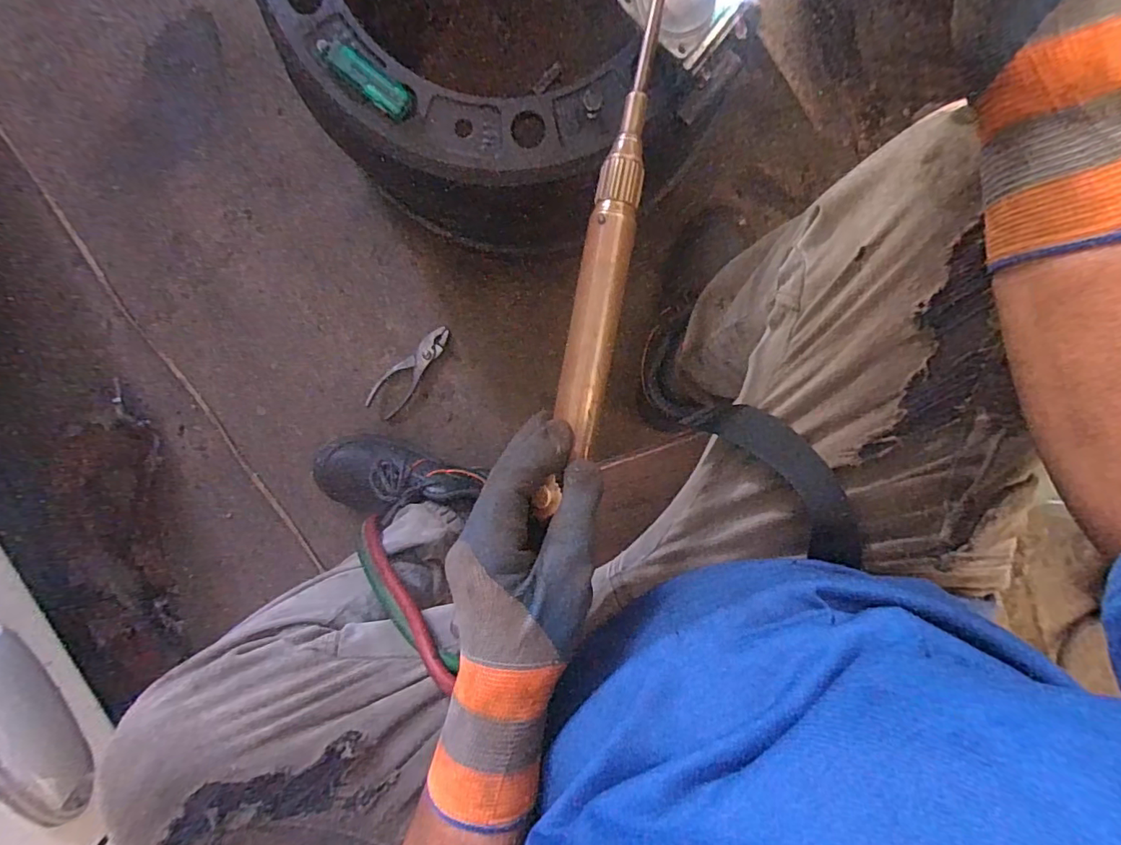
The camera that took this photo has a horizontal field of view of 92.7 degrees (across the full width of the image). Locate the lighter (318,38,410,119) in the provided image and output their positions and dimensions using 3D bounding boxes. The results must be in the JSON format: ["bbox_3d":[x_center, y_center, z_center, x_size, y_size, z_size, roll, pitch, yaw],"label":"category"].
[{"bbox_3d":[-0.150,-0.263,0.407,0.075,0.009,0.022,35,99,-5],"label":"lighter"}]

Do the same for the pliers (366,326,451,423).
[{"bbox_3d":[-0.202,-0.071,0.710,0.046,0.015,0.144,38,99,-5],"label":"pliers"}]

